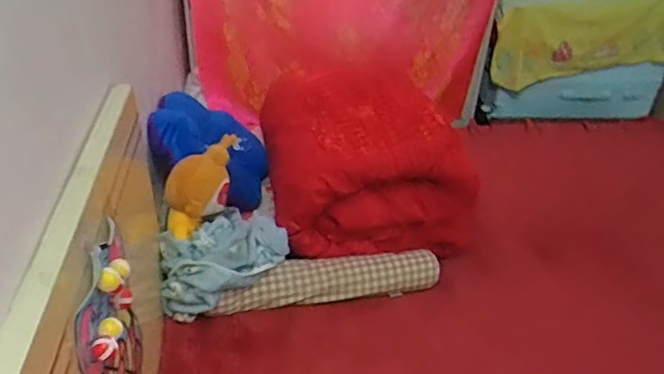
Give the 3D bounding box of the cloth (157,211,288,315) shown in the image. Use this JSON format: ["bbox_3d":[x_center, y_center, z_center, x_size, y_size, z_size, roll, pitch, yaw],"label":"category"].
[{"bbox_3d":[-0.236,0.161,1.260,0.282,0.146,0.164,-26,45,-36],"label":"cloth"}]

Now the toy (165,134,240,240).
[{"bbox_3d":[-0.272,0.001,1.251,0.199,0.142,0.089,-26,45,-36],"label":"toy"}]

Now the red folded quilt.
[{"bbox_3d":[0.076,-0.119,1.527,0.479,0.296,0.576,-3,36,-11],"label":"red folded quilt"}]

